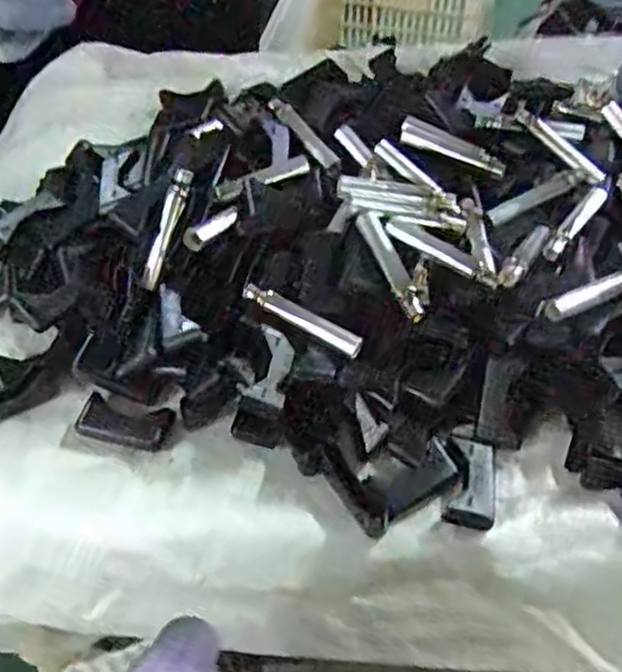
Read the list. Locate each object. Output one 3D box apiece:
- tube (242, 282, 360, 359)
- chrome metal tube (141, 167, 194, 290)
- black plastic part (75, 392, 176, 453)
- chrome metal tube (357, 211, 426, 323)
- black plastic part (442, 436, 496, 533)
[{"bbox_3d":[-0.005,-0.011,0.443,0.081,0.012,0.014,26,59,18],"label":"tube"},{"bbox_3d":[-0.096,-0.071,0.475,0.012,0.009,0.082,20,94,15],"label":"chrome metal tube"},{"bbox_3d":[-0.118,0.056,0.452,0.059,0.008,0.027,11,56,9],"label":"black plastic part"},{"bbox_3d":[0.051,-0.046,0.454,0.016,0.013,0.083,-18,57,-12],"label":"chrome metal tube"},{"bbox_3d":[0.094,0.086,0.418,0.028,0.010,0.055,7,55,6],"label":"black plastic part"}]

